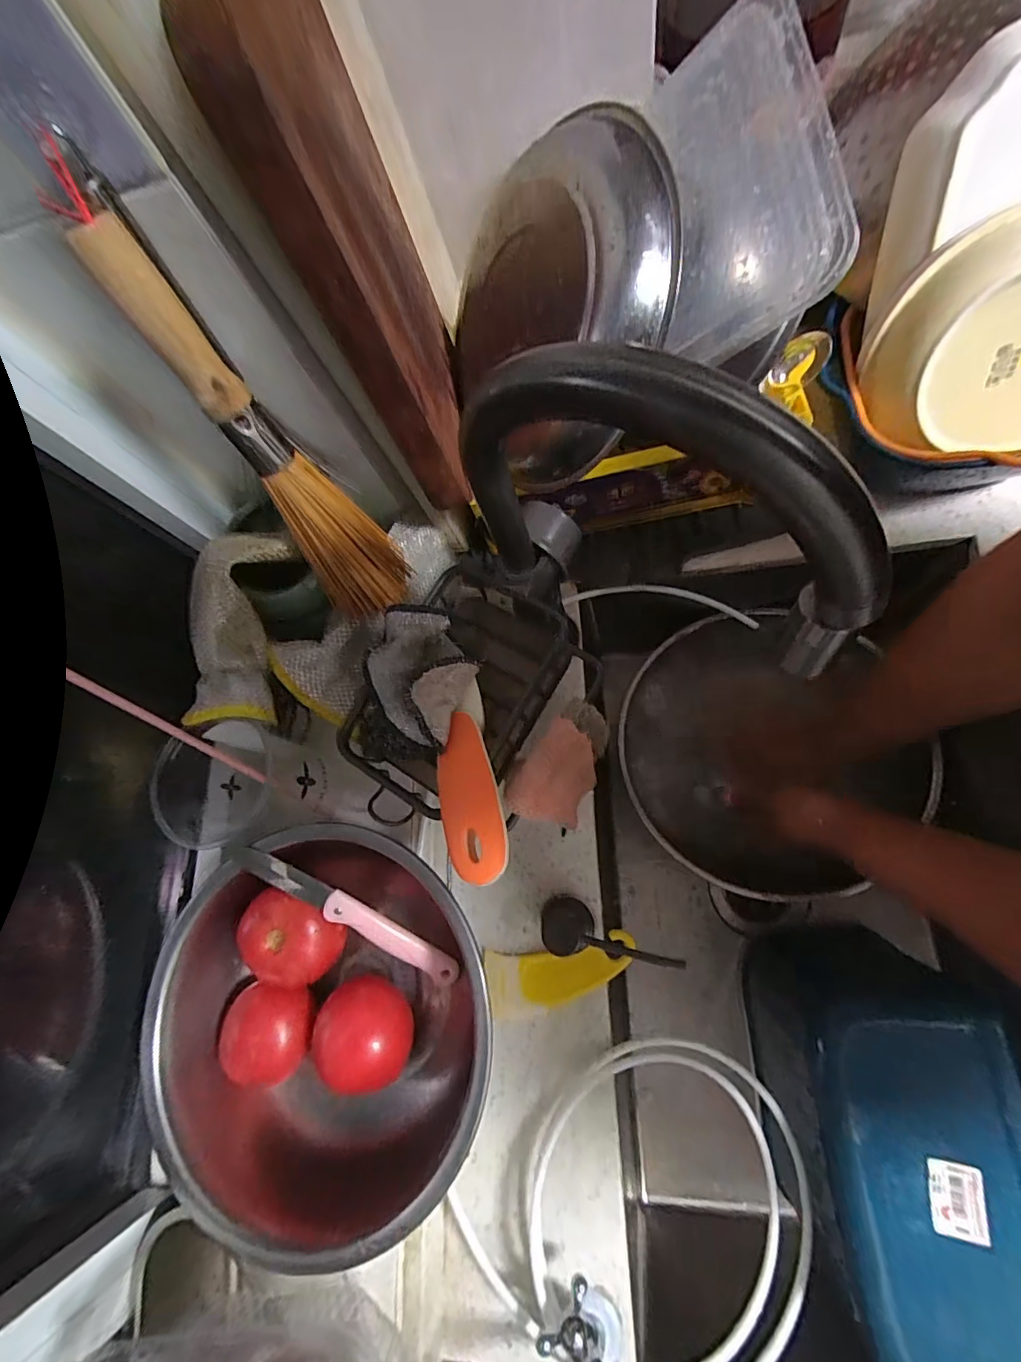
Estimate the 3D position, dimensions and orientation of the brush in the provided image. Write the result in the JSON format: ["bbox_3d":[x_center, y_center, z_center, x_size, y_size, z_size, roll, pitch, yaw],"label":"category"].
[{"bbox_3d":[-0.149,-0.139,0.304,0.059,0.256,0.041,-40,49,-8],"label":"brush"}]

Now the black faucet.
[{"bbox_3d":[0.072,-0.077,0.255,0.199,0.231,0.061,29,80,6],"label":"black faucet"}]

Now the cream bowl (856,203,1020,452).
[{"bbox_3d":[0.369,-0.252,0.363,0.179,0.149,0.065,7,43,11],"label":"cream bowl"}]

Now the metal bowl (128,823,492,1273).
[{"bbox_3d":[-0.143,0.237,0.364,0.223,0.119,0.237,0,78,0],"label":"metal bowl"}]

